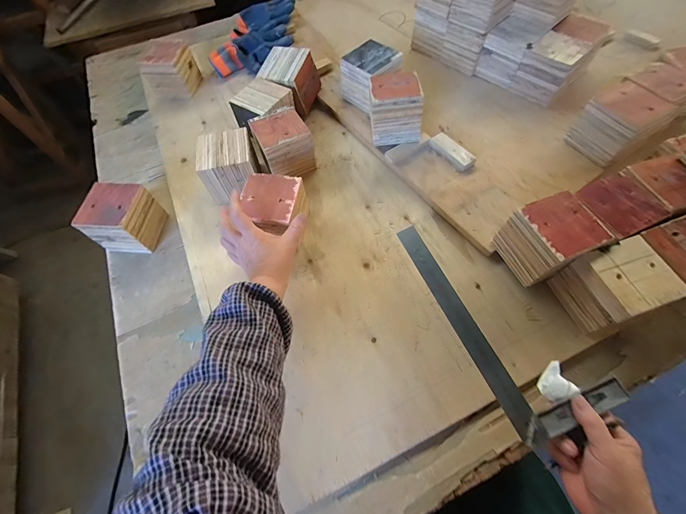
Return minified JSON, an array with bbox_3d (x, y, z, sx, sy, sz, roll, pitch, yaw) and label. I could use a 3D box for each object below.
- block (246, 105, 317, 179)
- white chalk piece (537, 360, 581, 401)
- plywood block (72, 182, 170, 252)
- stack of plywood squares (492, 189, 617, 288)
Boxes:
[{"bbox_3d":[-0.111,-0.211,0.599,0.091,0.089,0.101,-24,63,-9],"label":"block"},{"bbox_3d":[0.250,0.146,0.370,0.031,0.026,0.042,-7,62,0],"label":"white chalk piece"},{"bbox_3d":[-0.390,-0.070,0.560,0.090,0.093,0.100,5,63,6],"label":"plywood block"},{"bbox_3d":[0.296,-0.021,0.451,0.100,0.095,0.097,-20,63,-7],"label":"stack of plywood squares"}]

